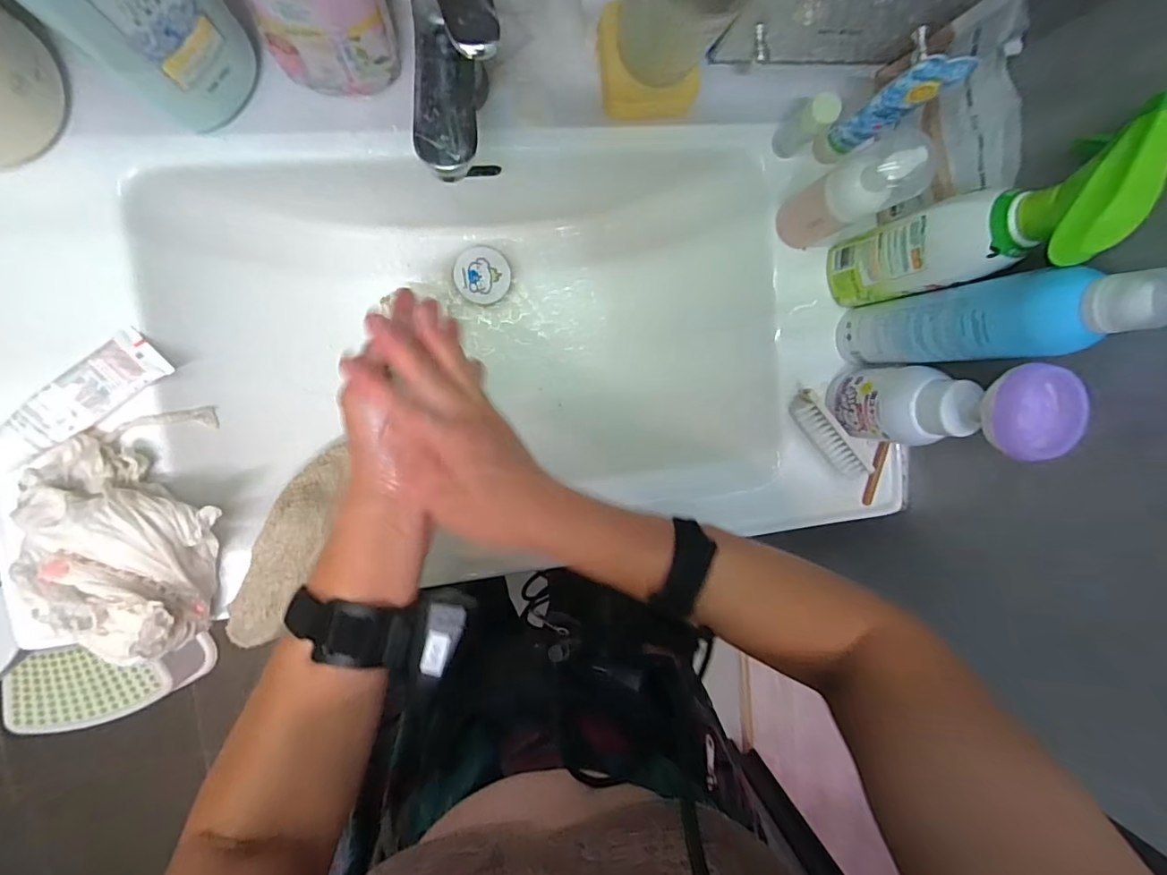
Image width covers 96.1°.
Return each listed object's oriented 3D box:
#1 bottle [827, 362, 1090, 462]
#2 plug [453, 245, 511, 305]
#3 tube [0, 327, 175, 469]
[{"bbox_3d":[0.290,-0.025,0.432,0.074,0.167,0.070,-1,94,-9],"label":"bottle"},{"bbox_3d":[-0.116,-0.184,0.599,0.061,0.023,0.061,4,93,-9],"label":"plug"},{"bbox_3d":[-0.396,-0.029,0.408,0.132,0.023,0.043,-39,98,-5],"label":"tube"}]

